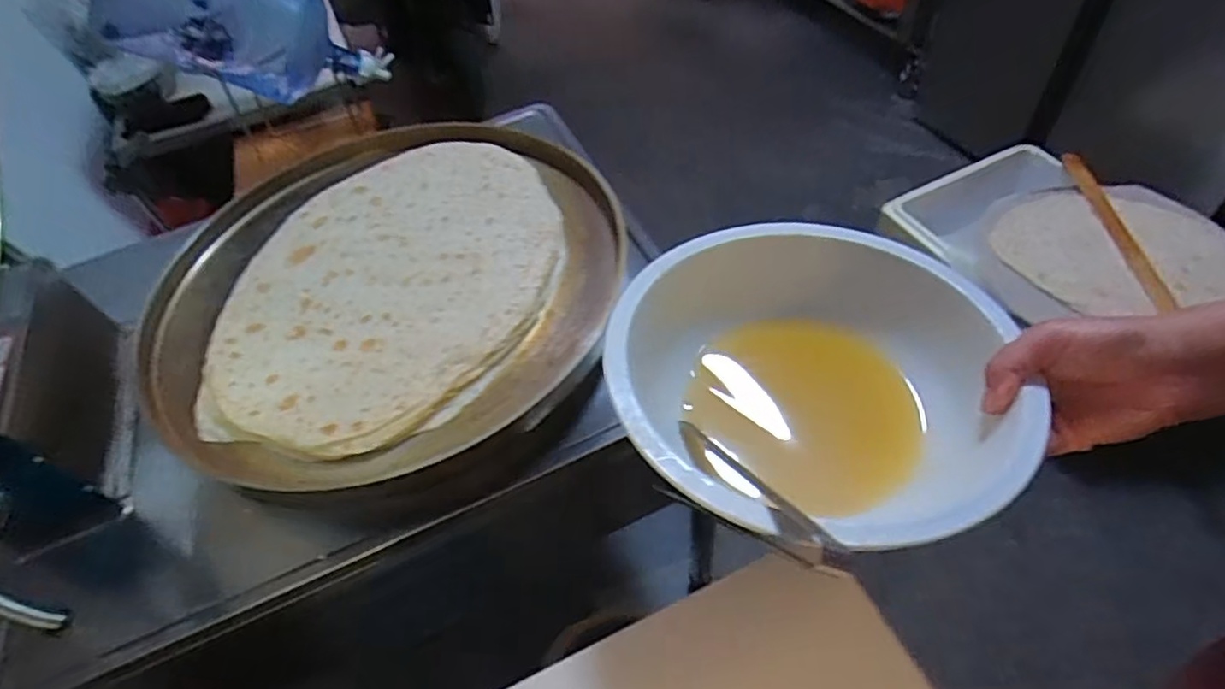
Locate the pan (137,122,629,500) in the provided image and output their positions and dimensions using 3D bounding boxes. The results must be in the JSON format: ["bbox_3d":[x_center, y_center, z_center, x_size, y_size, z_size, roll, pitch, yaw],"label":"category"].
[{"bbox_3d":[-0.263,-0.073,0.761,0.513,0.082,0.537,-2,50,3],"label":"pan"}]

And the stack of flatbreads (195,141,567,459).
[{"bbox_3d":[-0.259,-0.088,0.777,0.375,0.055,0.485,6,53,13],"label":"stack of flatbreads"}]

